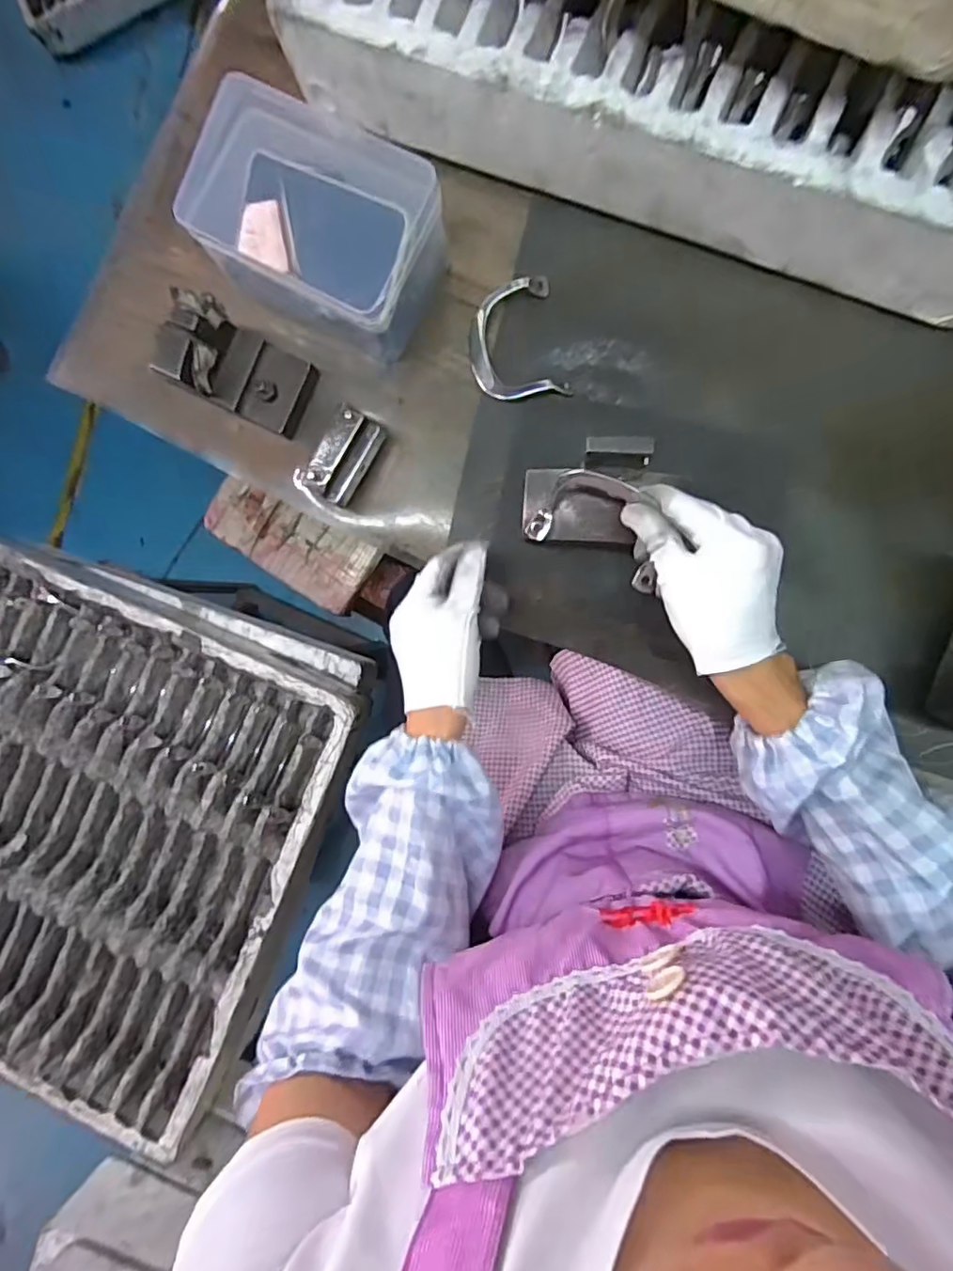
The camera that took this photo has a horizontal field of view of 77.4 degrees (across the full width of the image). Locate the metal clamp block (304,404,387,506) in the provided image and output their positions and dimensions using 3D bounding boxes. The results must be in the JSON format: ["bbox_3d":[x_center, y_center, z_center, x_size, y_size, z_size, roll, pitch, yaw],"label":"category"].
[{"bbox_3d":[-0.101,-0.140,0.477,0.028,0.059,0.068,33,94,8],"label":"metal clamp block"}]

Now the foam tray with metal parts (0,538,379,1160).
[{"bbox_3d":[-0.462,0.216,0.715,0.550,0.107,0.551,21,92,7],"label":"foam tray with metal parts"}]

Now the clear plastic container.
[{"bbox_3d":[-0.118,-0.314,0.464,0.182,0.096,0.122,32,94,7],"label":"clear plastic container"}]

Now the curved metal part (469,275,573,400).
[{"bbox_3d":[0.030,-0.235,0.478,0.072,0.014,0.101,-12,87,8],"label":"curved metal part"}]

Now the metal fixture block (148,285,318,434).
[{"bbox_3d":[-0.190,-0.214,0.476,0.099,0.078,0.066,23,92,8],"label":"metal fixture block"}]

